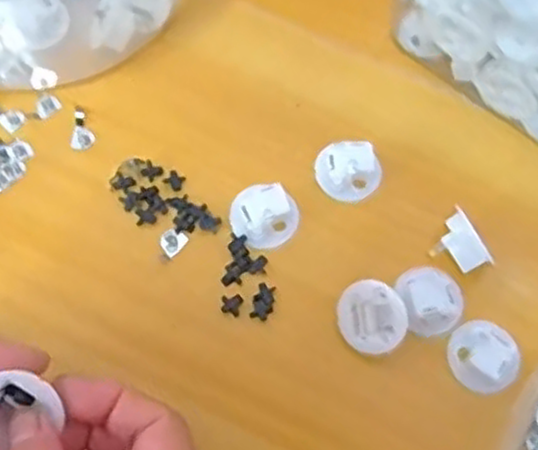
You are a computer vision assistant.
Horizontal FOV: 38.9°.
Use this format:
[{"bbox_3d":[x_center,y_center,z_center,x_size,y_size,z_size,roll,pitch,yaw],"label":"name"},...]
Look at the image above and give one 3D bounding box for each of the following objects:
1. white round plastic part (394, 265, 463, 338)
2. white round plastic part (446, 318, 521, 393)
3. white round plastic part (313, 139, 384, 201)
[{"bbox_3d":[0.075,0.033,0.353,0.029,0.017,0.032,-15,70,-7],"label":"white round plastic part"},{"bbox_3d":[0.098,0.059,0.345,0.030,0.012,0.031,0,69,-1],"label":"white round plastic part"},{"bbox_3d":[0.040,-0.028,0.379,0.033,0.017,0.028,13,69,4],"label":"white round plastic part"}]

